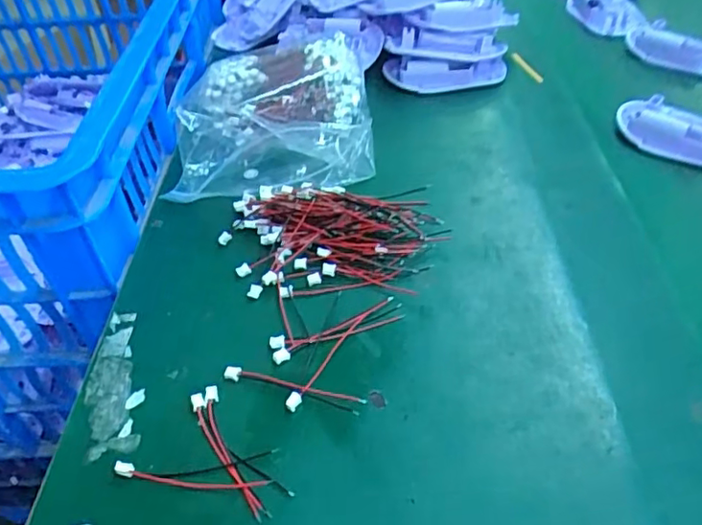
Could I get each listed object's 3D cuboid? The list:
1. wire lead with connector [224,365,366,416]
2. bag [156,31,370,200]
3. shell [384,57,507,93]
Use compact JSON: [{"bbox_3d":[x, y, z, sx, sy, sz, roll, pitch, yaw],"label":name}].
[{"bbox_3d":[-0.028,0.059,0.281,0.070,0.004,0.008,11,47,18],"label":"wire lead with connector"},{"bbox_3d":[-0.053,-0.108,0.431,0.129,0.046,0.158,-3,44,4],"label":"bag"},{"bbox_3d":[0.076,-0.151,0.474,0.095,0.026,0.030,-2,44,6],"label":"shell"}]

